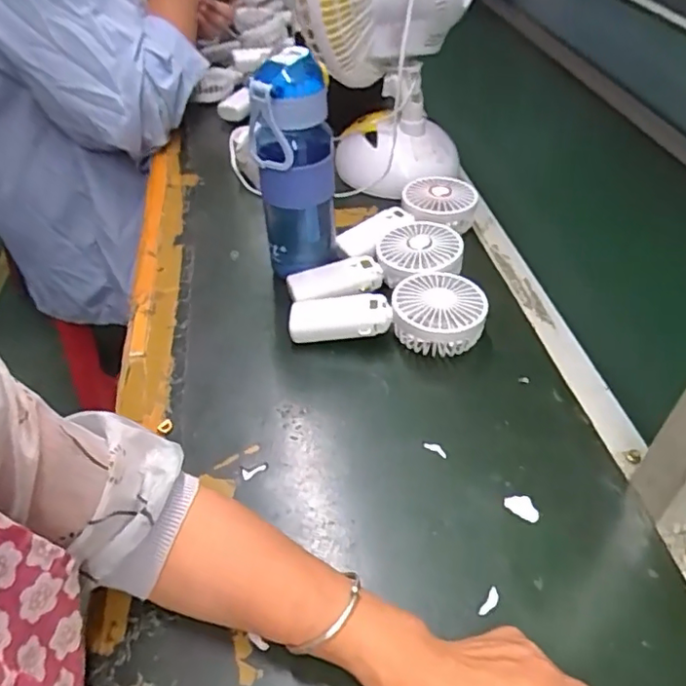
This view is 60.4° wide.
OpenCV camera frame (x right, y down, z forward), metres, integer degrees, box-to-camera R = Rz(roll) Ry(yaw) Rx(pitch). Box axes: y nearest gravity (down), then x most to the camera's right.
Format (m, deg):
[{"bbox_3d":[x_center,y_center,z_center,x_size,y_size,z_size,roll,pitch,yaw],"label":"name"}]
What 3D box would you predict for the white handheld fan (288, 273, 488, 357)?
[{"bbox_3d":[0.043,-0.030,0.571,0.181,0.046,0.083,7,44,7],"label":"white handheld fan"}]

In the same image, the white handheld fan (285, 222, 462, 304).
[{"bbox_3d":[0.032,-0.082,0.621,0.181,0.050,0.096,-5,44,-5],"label":"white handheld fan"}]

